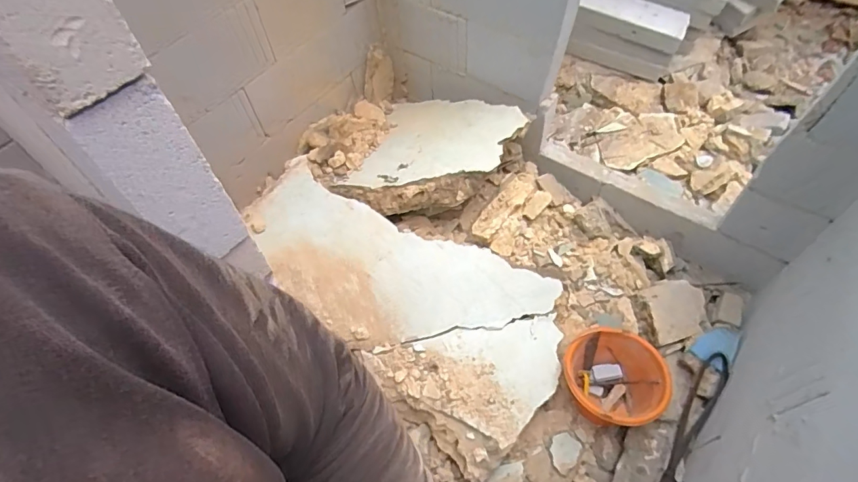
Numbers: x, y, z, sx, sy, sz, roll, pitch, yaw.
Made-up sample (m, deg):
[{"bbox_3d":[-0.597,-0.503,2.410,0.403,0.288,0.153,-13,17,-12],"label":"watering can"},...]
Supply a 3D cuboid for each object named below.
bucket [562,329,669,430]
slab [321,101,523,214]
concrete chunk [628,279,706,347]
[{"bbox_3d":[0.476,0.369,1.233,0.234,0.175,0.247,-27,57,-14],"label":"bucket"},{"bbox_3d":[0.010,-0.276,1.472,0.528,0.106,0.564,6,45,28],"label":"slab"},{"bbox_3d":[0.710,0.198,1.371,0.213,0.065,0.178,-11,55,-4],"label":"concrete chunk"}]

